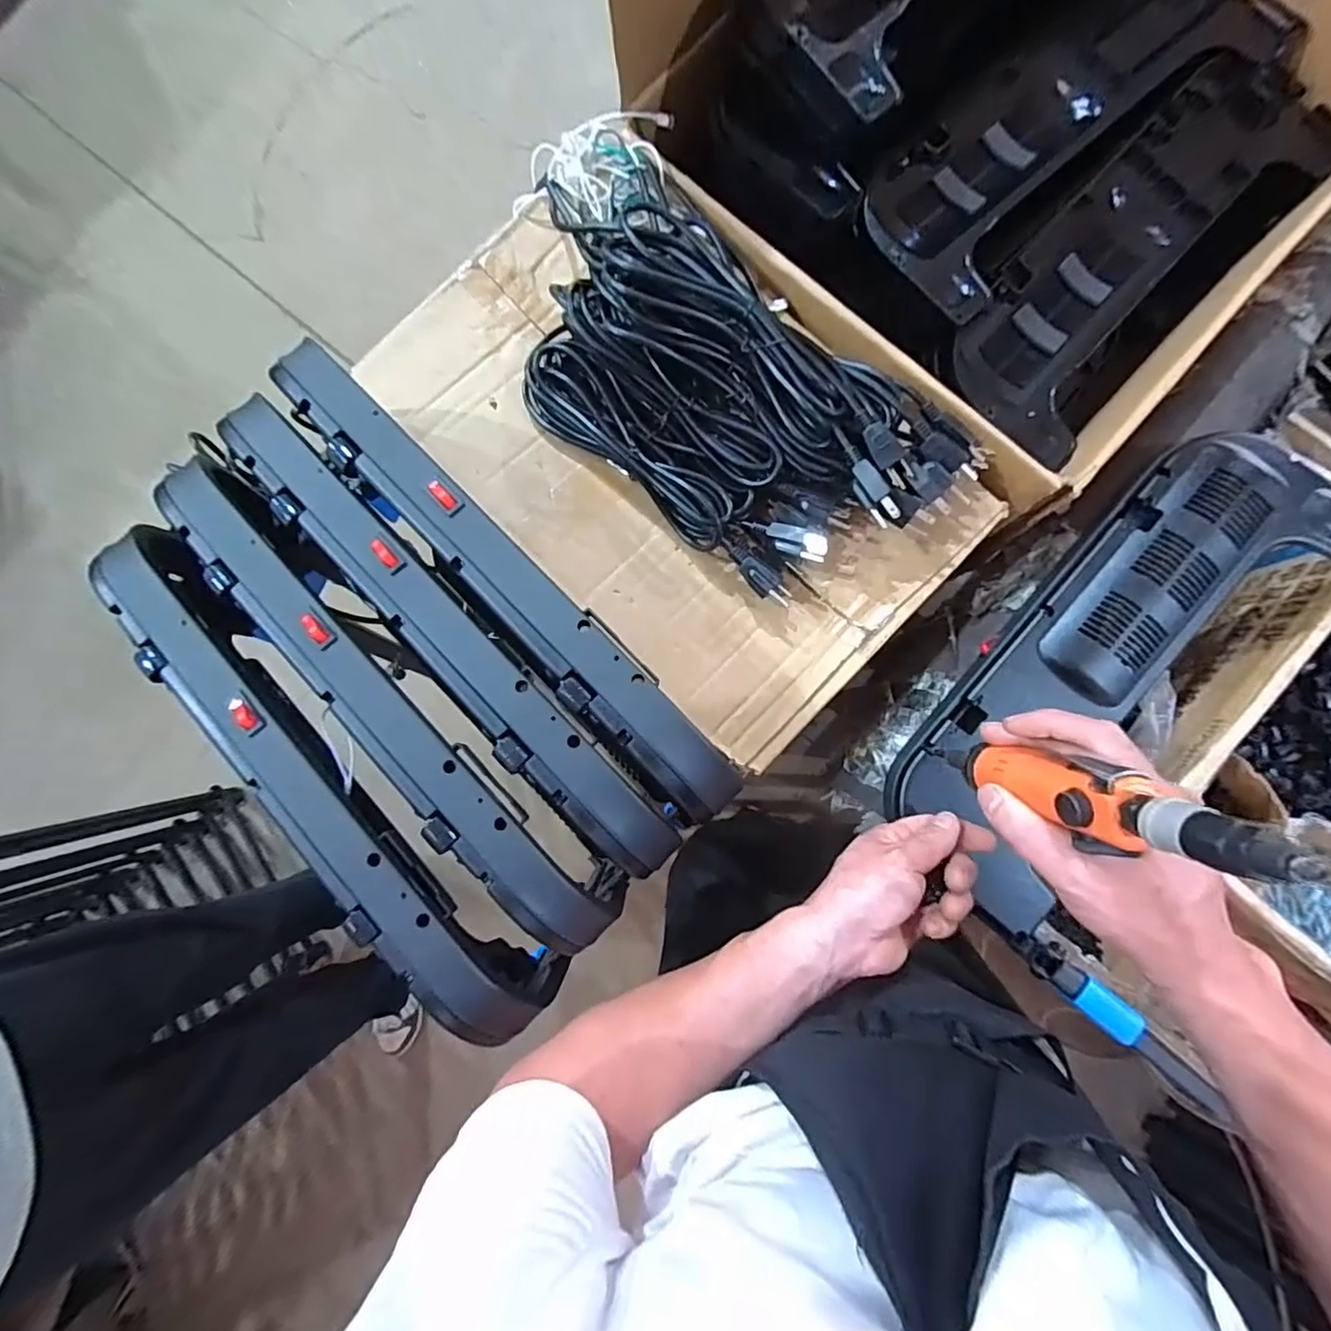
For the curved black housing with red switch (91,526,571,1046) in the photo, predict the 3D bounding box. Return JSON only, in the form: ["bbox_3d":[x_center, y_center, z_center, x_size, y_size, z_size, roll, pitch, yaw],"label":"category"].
[{"bbox_3d":[-0.241,0.084,0.406,0.070,0.105,0.444,-42,84,-1],"label":"curved black housing with red switch"}]

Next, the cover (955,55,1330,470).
[{"bbox_3d":[0.470,-0.411,0.562,0.164,0.037,0.479,43,89,6],"label":"cover"}]

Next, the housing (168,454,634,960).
[{"bbox_3d":[-0.196,0.029,0.390,0.065,0.042,0.427,-44,84,-1],"label":"housing"}]

